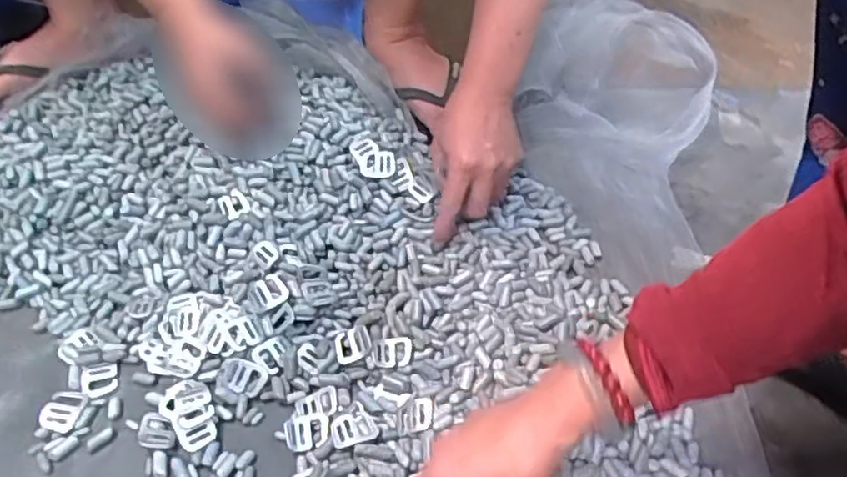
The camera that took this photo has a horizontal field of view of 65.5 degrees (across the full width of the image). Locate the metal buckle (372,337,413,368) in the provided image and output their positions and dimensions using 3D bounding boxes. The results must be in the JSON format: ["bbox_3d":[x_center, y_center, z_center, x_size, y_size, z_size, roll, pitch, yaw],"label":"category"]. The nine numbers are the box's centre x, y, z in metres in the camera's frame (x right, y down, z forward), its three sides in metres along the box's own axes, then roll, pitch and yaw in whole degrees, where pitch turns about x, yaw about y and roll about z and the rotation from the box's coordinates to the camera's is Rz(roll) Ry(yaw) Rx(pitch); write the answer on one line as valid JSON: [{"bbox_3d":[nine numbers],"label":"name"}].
[{"bbox_3d":[-0.025,0.092,0.532,0.031,0.006,0.027,-6,48,-3],"label":"metal buckle"}]

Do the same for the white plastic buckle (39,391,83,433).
[{"bbox_3d":[-0.279,0.132,0.506,0.026,0.004,0.032,12,50,-7],"label":"white plastic buckle"}]

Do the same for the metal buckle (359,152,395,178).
[{"bbox_3d":[-0.044,-0.070,0.627,0.033,0.004,0.026,-5,73,-6],"label":"metal buckle"}]

